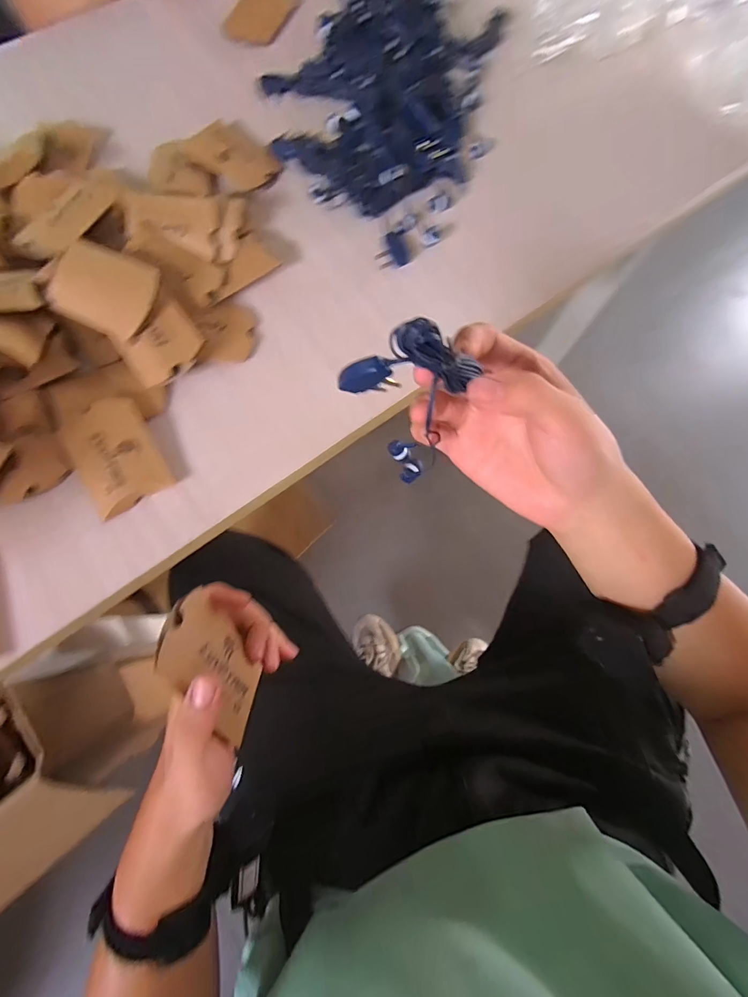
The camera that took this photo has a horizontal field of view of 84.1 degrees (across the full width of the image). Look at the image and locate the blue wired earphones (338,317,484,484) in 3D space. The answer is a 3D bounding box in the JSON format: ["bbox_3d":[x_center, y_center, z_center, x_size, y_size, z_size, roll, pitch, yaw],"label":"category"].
[{"bbox_3d":[0.016,-0.048,0.237,0.066,0.144,0.019,8,71,3],"label":"blue wired earphones"}]

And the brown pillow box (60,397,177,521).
[{"bbox_3d":[-0.199,-0.034,0.322,0.059,0.016,0.084,-27,77,-8],"label":"brown pillow box"}]

